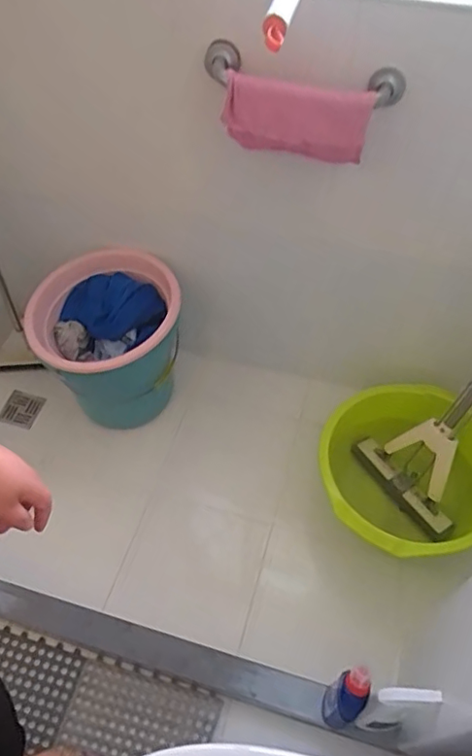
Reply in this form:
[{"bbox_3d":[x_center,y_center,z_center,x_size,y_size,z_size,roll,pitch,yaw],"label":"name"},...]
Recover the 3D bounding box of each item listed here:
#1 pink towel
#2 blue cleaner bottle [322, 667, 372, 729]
[{"bbox_3d":[0.096,-0.420,0.925,0.240,0.125,0.047,12,54,8],"label":"pink towel"},{"bbox_3d":[0.183,0.548,0.957,0.048,0.237,0.072,10,54,6],"label":"blue cleaner bottle"}]

